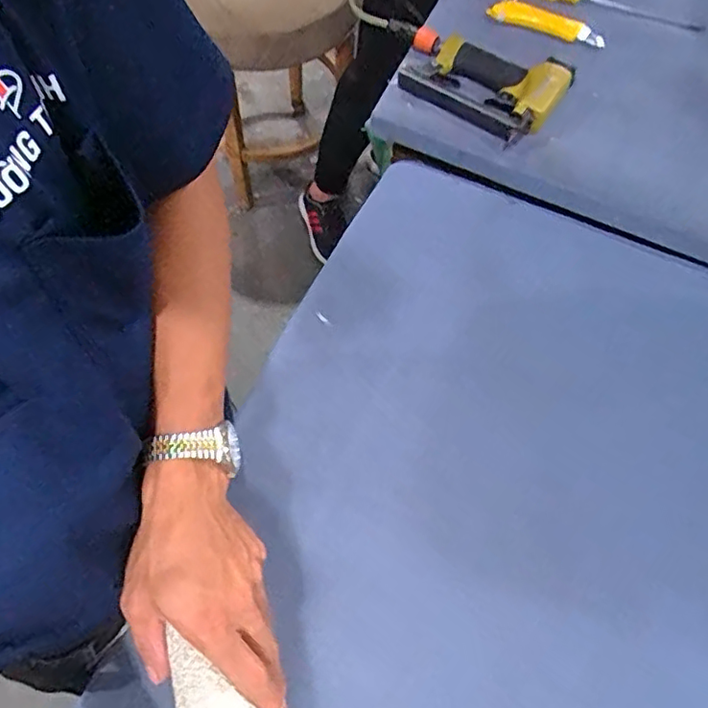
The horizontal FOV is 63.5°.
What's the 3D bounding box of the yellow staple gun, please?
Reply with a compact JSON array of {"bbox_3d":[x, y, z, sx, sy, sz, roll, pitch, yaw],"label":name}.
[{"bbox_3d":[0.165,-0.366,0.771,0.218,0.060,0.126,30,69,10],"label":"yellow staple gun"}]

